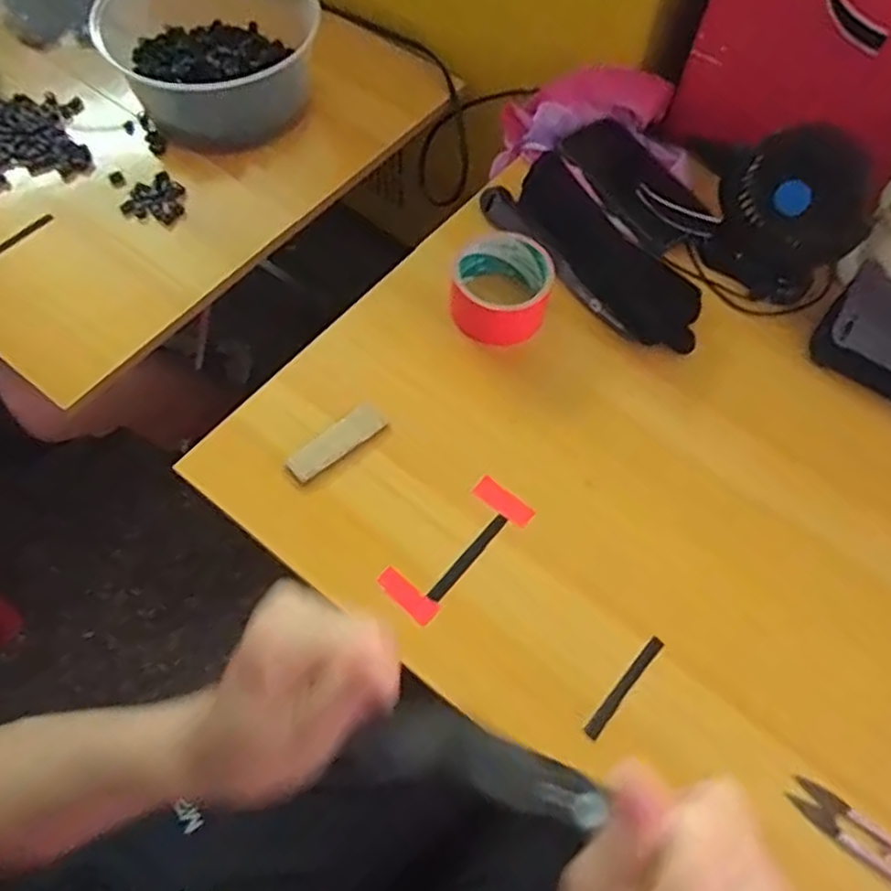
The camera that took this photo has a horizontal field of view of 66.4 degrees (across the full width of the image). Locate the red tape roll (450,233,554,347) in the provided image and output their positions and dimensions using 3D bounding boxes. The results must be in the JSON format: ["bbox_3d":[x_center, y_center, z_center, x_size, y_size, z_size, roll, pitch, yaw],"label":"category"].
[{"bbox_3d":[0.048,-0.137,0.589,0.082,0.053,0.078,1,62,-1],"label":"red tape roll"}]

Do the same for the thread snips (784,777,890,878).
[{"bbox_3d":[0.266,0.249,0.427,0.102,0.012,0.024,34,67,15],"label":"thread snips"}]

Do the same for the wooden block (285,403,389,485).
[{"bbox_3d":[-0.086,-0.003,0.538,0.084,0.006,0.027,-38,69,-19],"label":"wooden block"}]

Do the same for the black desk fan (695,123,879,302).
[{"bbox_3d":[0.297,-0.199,0.594,0.121,0.124,0.079,28,65,12],"label":"black desk fan"}]

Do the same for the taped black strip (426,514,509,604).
[{"bbox_3d":[0.017,0.083,0.504,0.010,0.004,0.083,37,67,16],"label":"taped black strip"}]

